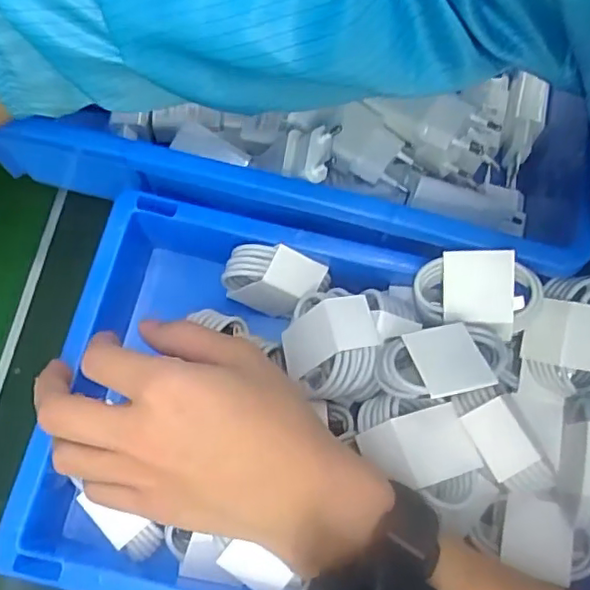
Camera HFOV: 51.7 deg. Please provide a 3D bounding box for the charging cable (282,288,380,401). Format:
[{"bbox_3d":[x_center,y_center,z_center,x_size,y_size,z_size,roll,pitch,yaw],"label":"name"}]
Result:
[{"bbox_3d":[0.020,0.027,0.337,0.052,0.026,0.063,-15,66,20],"label":"charging cable"}]

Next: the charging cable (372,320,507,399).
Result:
[{"bbox_3d":[0.074,0.036,0.304,0.060,0.025,0.042,-3,40,-6],"label":"charging cable"}]

